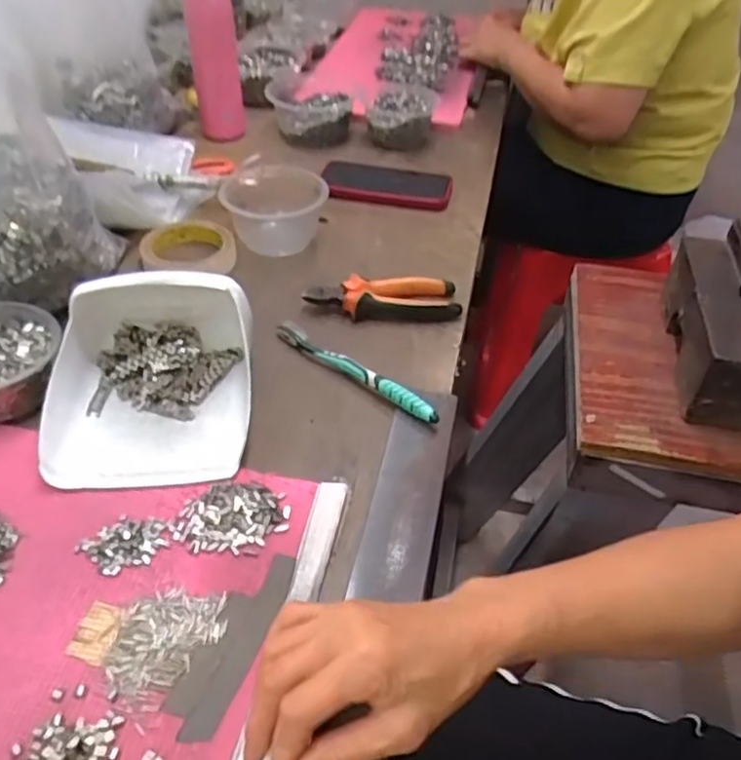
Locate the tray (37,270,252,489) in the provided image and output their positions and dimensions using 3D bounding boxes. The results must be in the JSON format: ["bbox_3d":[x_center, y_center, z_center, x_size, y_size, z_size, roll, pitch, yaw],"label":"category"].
[{"bbox_3d":[-0.173,-0.011,0.526,0.153,0.076,0.176,-1,44,-5],"label":"tray"}]

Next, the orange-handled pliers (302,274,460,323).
[{"bbox_3d":[0.014,-0.081,0.659,0.147,0.022,0.055,-5,44,-9],"label":"orange-handled pliers"}]

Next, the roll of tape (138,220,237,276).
[{"bbox_3d":[-0.195,-0.147,0.723,0.099,0.020,0.099,2,44,-2],"label":"roll of tape"}]

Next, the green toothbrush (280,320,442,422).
[{"bbox_3d":[-0.014,-0.012,0.586,0.182,0.018,0.016,32,50,26],"label":"green toothbrush"}]

